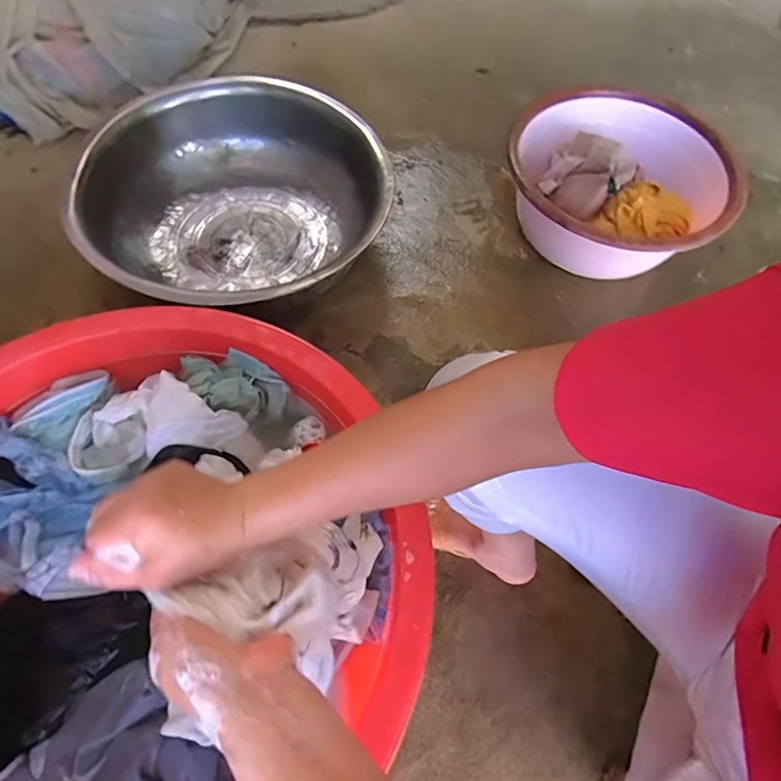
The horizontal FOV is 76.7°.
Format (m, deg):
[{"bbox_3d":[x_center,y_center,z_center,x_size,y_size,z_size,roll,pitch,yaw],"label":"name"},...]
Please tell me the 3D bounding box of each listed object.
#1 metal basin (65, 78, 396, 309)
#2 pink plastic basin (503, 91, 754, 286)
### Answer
[{"bbox_3d":[-0.255,-0.317,0.875,0.474,0.159,0.487,1,62,-2],"label":"metal basin"},{"bbox_3d":[0.415,-0.375,0.936,0.384,0.169,0.395,1,62,-2],"label":"pink plastic basin"}]

